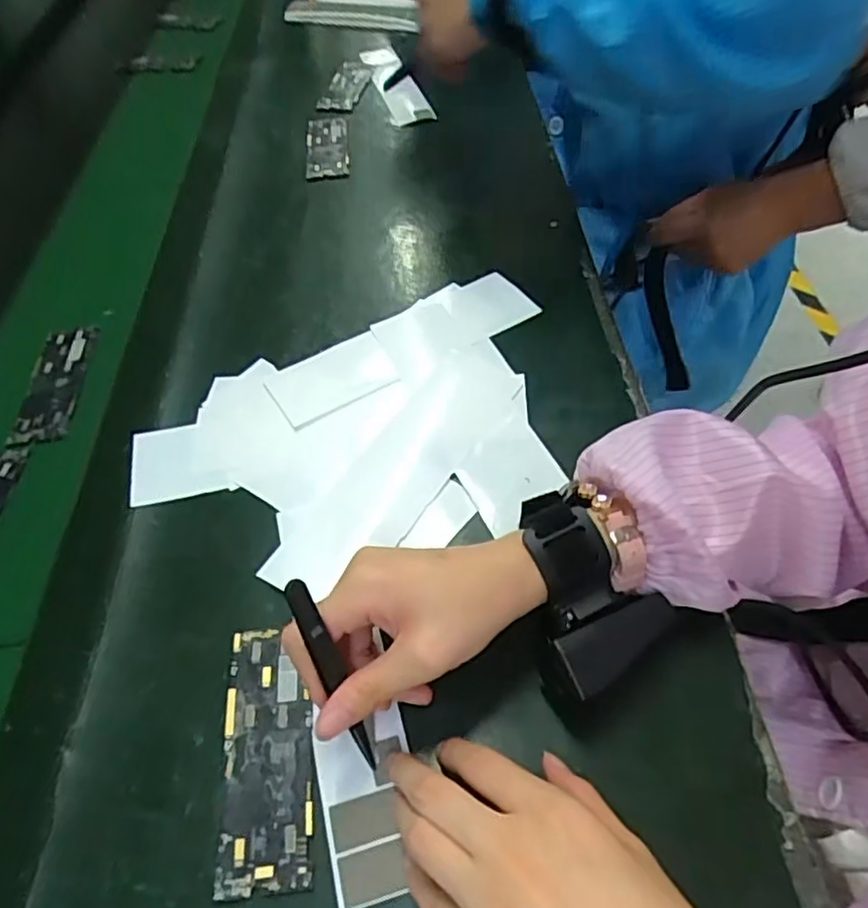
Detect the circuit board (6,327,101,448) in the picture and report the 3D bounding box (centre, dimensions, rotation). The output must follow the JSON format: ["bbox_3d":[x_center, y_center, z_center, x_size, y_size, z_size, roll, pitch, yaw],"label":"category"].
[{"bbox_3d":[-0.299,-0.056,0.506,0.044,0.007,0.120,-7,53,1],"label":"circuit board"}]

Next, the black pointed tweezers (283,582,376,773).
[{"bbox_3d":[-0.046,0.103,0.293,0.010,0.115,0.009,-20,28,-9],"label":"black pointed tweezers"}]

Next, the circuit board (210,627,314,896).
[{"bbox_3d":[-0.083,0.147,0.323,0.043,0.004,0.122,-8,53,0],"label":"circuit board"}]

